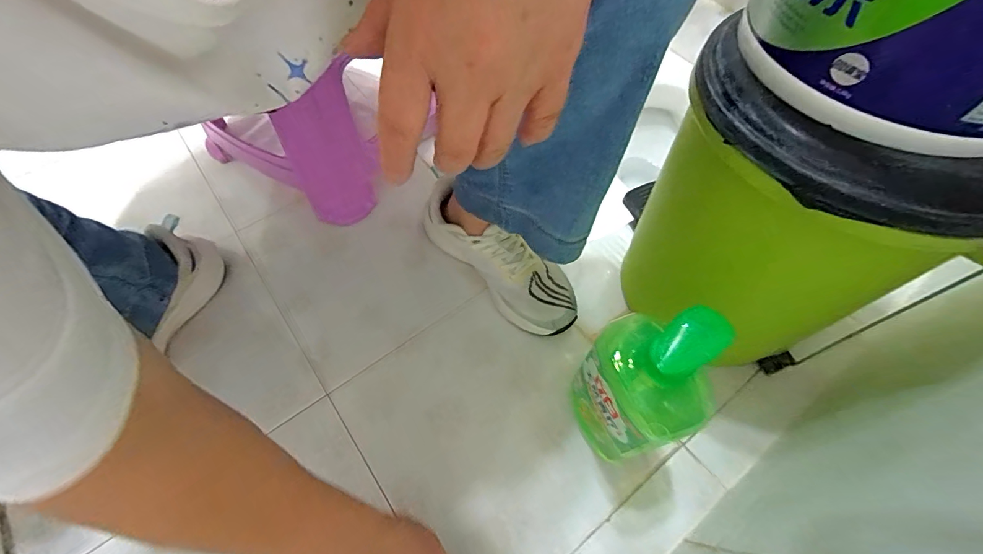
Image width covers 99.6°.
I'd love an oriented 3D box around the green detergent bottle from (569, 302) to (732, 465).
[{"bbox_3d":[0.124,0.103,0.379,0.060,0.268,0.101,-28,64,-13],"label":"green detergent bottle"}]

